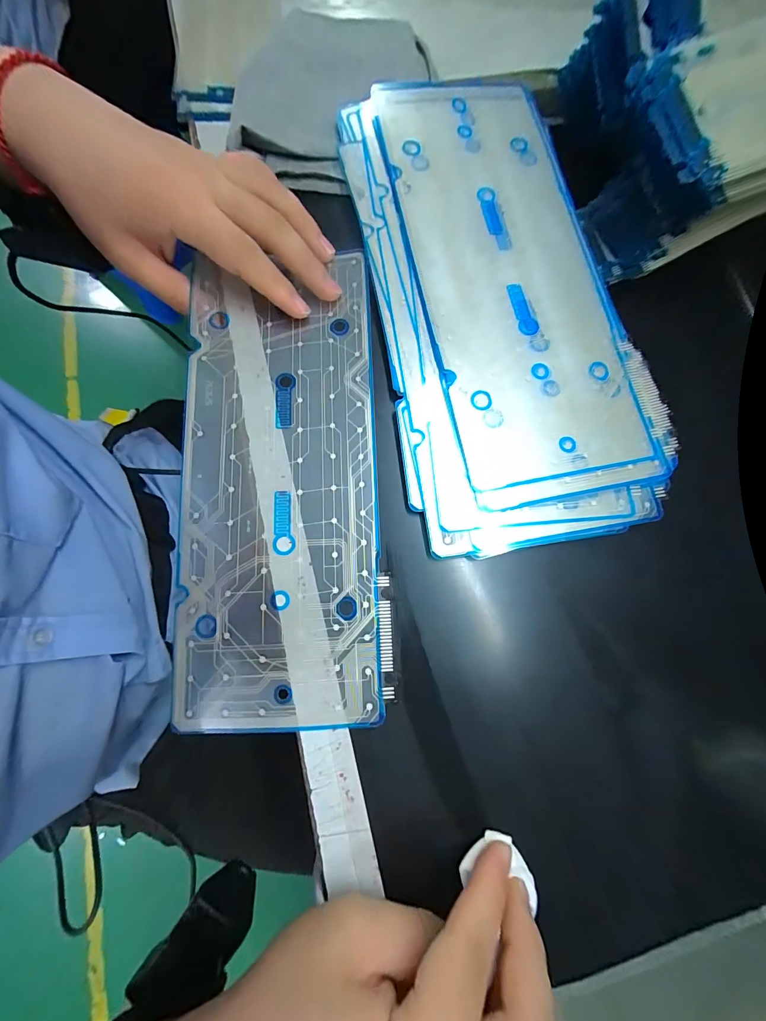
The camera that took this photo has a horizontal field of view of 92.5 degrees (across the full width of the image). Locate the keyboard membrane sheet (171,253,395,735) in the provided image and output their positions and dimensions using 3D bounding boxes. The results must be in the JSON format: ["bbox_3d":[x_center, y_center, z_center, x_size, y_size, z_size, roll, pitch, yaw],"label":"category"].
[{"bbox_3d":[-0.059,-0.019,0.209,0.110,0.006,0.257,-4,77,-2],"label":"keyboard membrane sheet"}]

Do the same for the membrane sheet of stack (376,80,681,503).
[{"bbox_3d":[0.079,-0.153,0.226,0.116,0.005,0.293,-11,78,-5],"label":"membrane sheet of stack"}]

